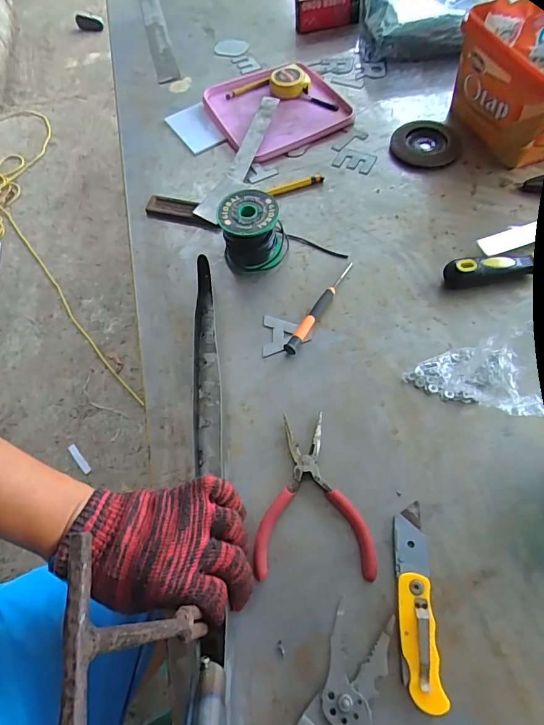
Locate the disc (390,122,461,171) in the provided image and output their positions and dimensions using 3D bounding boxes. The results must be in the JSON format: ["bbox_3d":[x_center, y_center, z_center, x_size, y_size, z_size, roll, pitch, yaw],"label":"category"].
[{"bbox_3d":[0.220,-0.314,0.622,0.094,0.011,0.098,-2,61,3],"label":"disc"}]

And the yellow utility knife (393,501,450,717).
[{"bbox_3d":[0.115,0.189,0.349,0.029,0.015,0.142,0,61,4],"label":"yellow utility knife"}]

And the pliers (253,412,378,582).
[{"bbox_3d":[0.036,0.118,0.396,0.101,0.011,0.141,-2,61,3],"label":"pliers"}]

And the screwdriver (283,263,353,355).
[{"bbox_3d":[0.055,-0.066,0.493,0.013,0.012,0.139,27,66,18],"label":"screwdriver"}]

